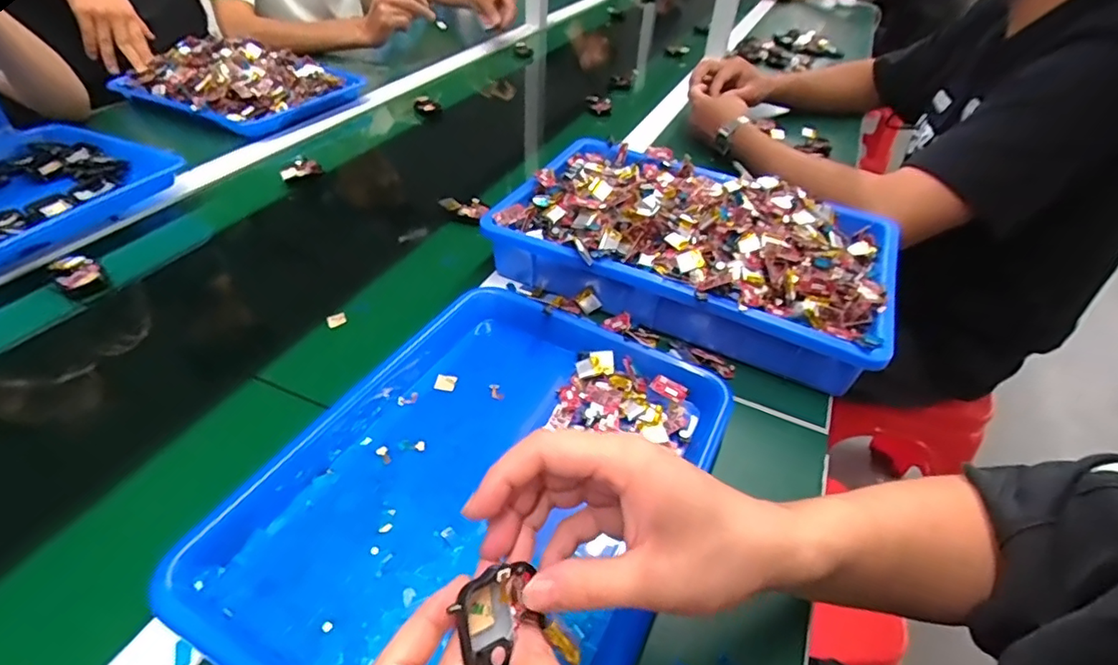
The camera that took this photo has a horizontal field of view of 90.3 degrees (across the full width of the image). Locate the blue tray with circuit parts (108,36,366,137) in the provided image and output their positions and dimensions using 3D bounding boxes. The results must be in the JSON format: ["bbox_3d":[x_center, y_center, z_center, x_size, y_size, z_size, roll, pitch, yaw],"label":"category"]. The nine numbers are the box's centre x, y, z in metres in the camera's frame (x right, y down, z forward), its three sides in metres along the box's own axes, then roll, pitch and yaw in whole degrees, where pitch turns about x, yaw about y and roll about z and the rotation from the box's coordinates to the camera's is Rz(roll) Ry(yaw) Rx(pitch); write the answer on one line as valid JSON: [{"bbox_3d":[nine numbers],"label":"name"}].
[{"bbox_3d":[-0.502,-0.400,0.874,0.296,0.062,0.233,21,44,15],"label":"blue tray with circuit parts"}]

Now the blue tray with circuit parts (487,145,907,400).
[{"bbox_3d":[0.139,-0.098,0.567,0.361,0.078,0.238,21,44,16],"label":"blue tray with circuit parts"}]

